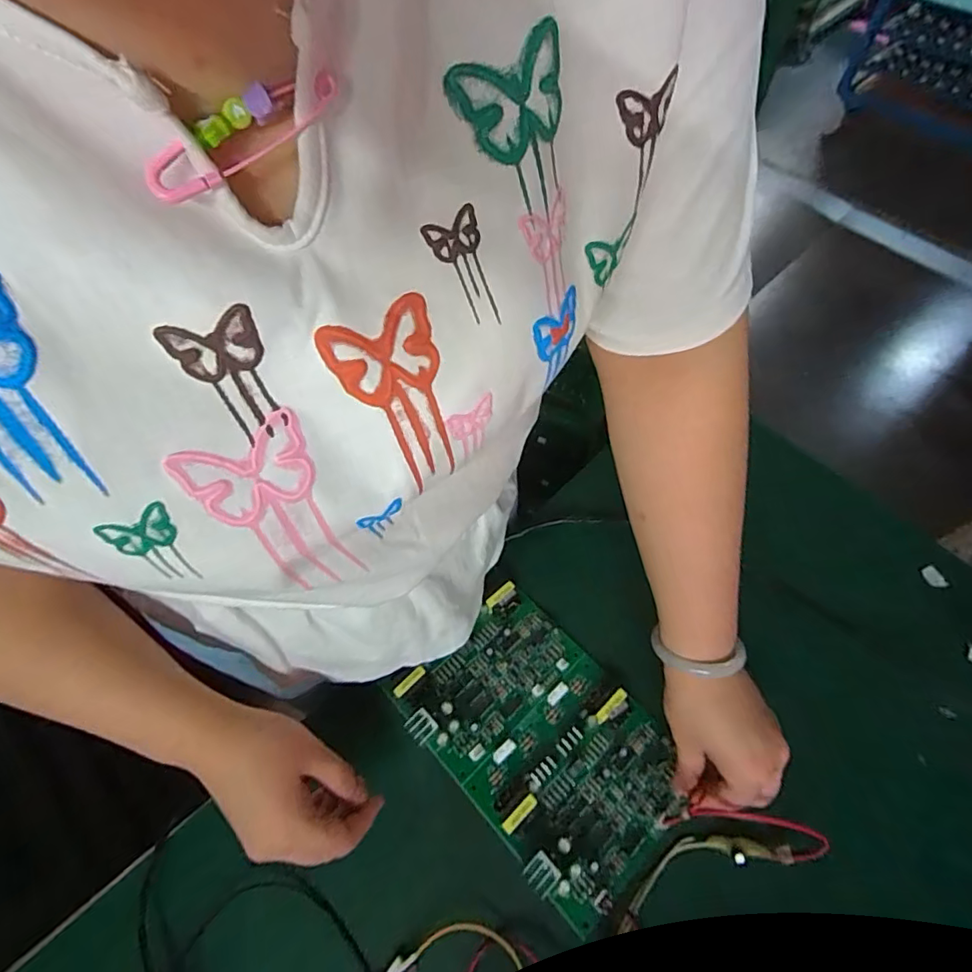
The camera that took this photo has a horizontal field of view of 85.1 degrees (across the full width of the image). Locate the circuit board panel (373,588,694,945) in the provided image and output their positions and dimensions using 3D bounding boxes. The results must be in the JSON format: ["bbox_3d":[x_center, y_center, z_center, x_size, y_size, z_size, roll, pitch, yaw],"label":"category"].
[{"bbox_3d":[0.045,0.203,0.438,0.149,0.032,0.222,-40,68,-20],"label":"circuit board panel"}]

